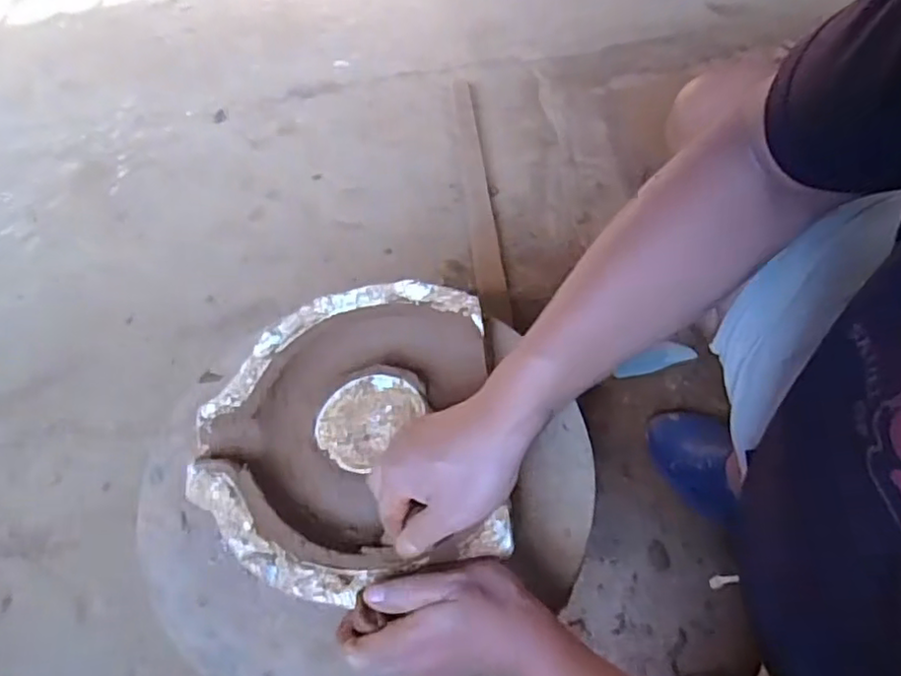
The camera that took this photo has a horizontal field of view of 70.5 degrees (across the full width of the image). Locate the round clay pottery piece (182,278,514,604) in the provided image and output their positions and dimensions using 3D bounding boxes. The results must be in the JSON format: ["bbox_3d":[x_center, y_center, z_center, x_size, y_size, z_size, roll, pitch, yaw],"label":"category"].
[{"bbox_3d":[-0.091,0.081,0.558,0.252,0.050,0.278,-6,54,0],"label":"round clay pottery piece"}]

